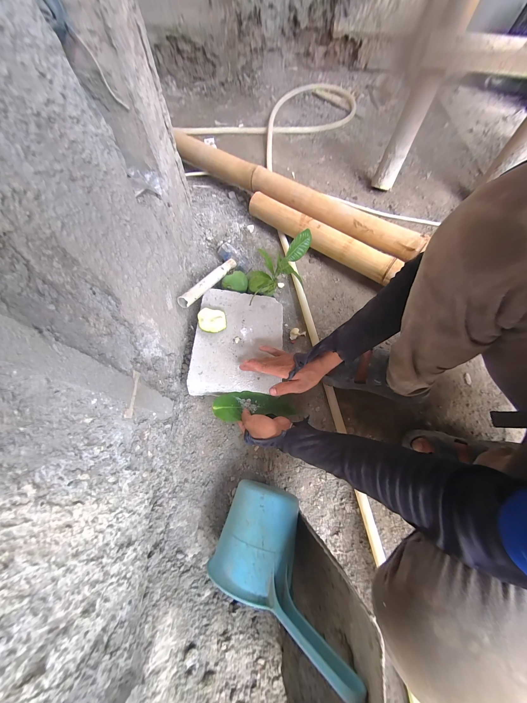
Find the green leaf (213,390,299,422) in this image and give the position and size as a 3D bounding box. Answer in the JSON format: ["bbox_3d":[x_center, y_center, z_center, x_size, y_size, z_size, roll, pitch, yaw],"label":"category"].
[{"bbox_3d":[-0.019,0.114,0.468,0.164,0.020,0.059,1,68,-7],"label":"green leaf"}]

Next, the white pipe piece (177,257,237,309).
[{"bbox_3d":[-0.126,-0.180,0.551,0.025,0.024,0.251,20,44,7],"label":"white pipe piece"}]

